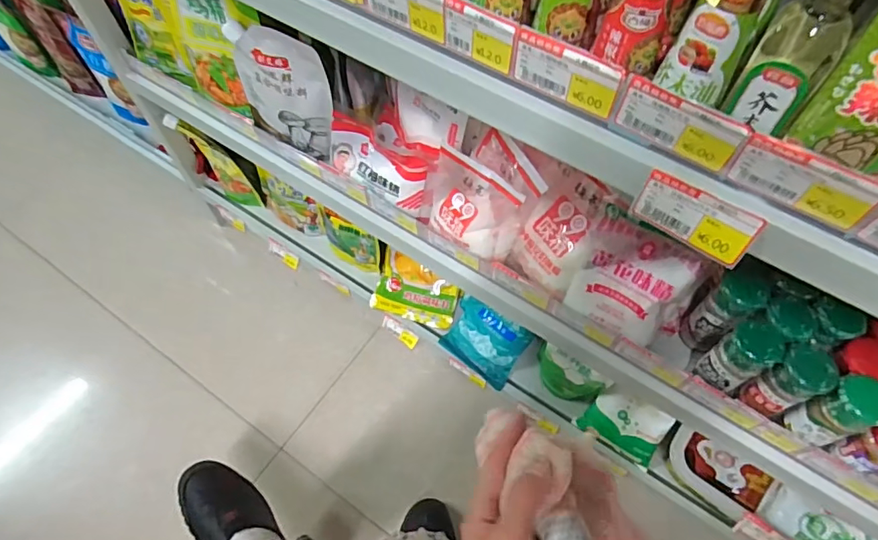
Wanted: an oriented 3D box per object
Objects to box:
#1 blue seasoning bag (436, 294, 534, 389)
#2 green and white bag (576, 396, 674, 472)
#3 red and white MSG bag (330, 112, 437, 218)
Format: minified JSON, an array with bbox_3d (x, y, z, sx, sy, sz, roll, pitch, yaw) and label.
[{"bbox_3d":[0.069,0.108,0.809,0.122,0.031,0.103,31,106,23],"label":"blue seasoning bag"},{"bbox_3d":[0.252,0.215,0.729,0.106,0.068,0.051,25,63,14],"label":"green and white bag"},{"bbox_3d":[-0.067,-0.116,0.604,0.143,0.079,0.034,31,65,16],"label":"red and white MSG bag"}]

